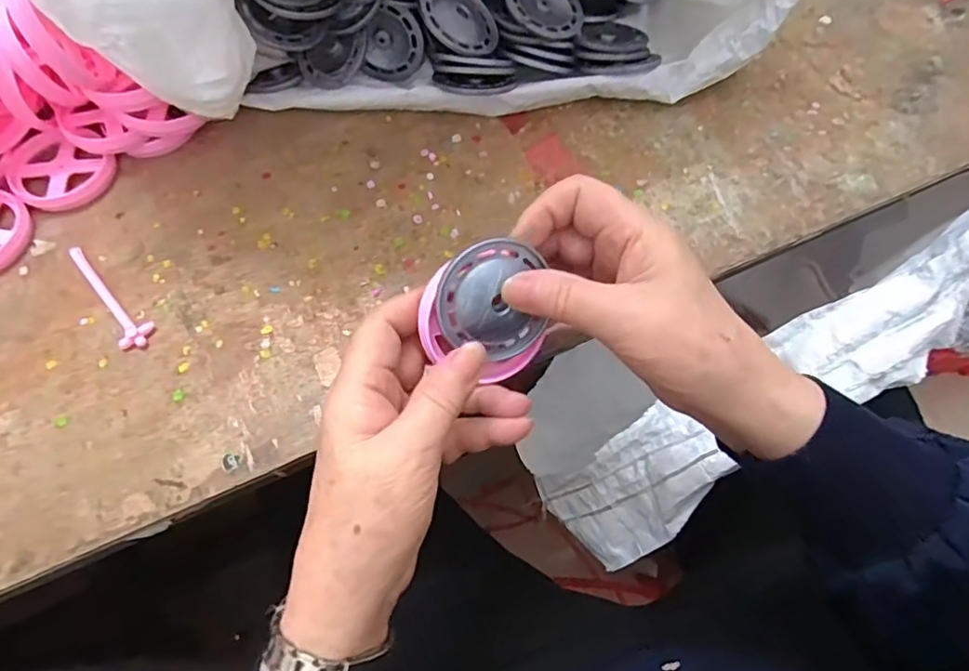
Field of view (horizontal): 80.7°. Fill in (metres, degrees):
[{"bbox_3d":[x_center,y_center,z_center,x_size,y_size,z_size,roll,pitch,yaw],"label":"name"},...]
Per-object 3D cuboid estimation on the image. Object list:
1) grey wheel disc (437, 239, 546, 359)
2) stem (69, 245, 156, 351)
[{"bbox_3d":[0.003,-0.015,0.266,0.050,0.056,0.007,-15,22,-17],"label":"grey wheel disc"},{"bbox_3d":[-0.228,-0.024,0.344,0.019,0.006,0.085,-40,72,-17],"label":"stem"}]

